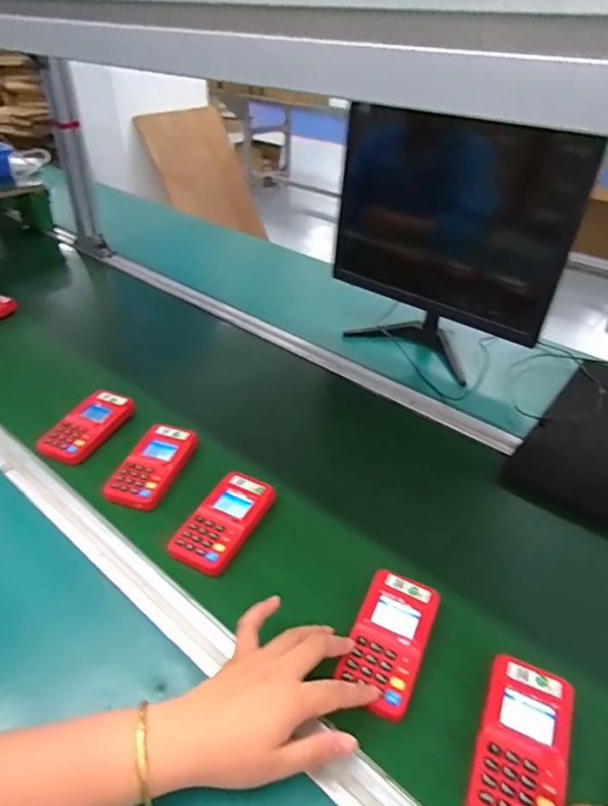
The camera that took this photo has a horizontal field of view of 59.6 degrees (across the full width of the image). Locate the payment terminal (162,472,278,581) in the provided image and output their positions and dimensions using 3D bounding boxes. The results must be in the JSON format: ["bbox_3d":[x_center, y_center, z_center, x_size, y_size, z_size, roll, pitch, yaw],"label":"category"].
[{"bbox_3d":[-0.086,0.127,0.580,0.066,0.023,0.124,22,39,20],"label":"payment terminal"}]

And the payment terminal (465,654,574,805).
[{"bbox_3d":[0.168,0.258,0.405,0.062,0.018,0.121,20,38,17],"label":"payment terminal"}]

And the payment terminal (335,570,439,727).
[{"bbox_3d":[0.075,0.206,0.468,0.062,0.017,0.120,20,38,17],"label":"payment terminal"}]

